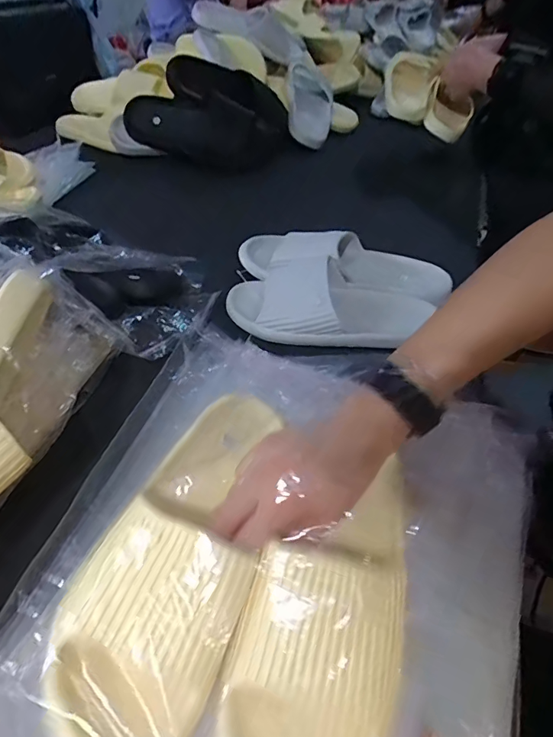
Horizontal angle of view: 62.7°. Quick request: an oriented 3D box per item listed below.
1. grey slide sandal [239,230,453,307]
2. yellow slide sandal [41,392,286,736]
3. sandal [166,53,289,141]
[{"bbox_3d":[0.094,-0.160,0.625,0.279,0.055,0.108,10,45,6],"label":"grey slide sandal"},{"bbox_3d":[-0.060,0.106,0.306,0.098,0.055,0.247,11,43,7],"label":"yellow slide sandal"},{"bbox_3d":[-0.073,-0.558,0.936,0.279,0.089,0.118,0,40,-37],"label":"sandal"}]

